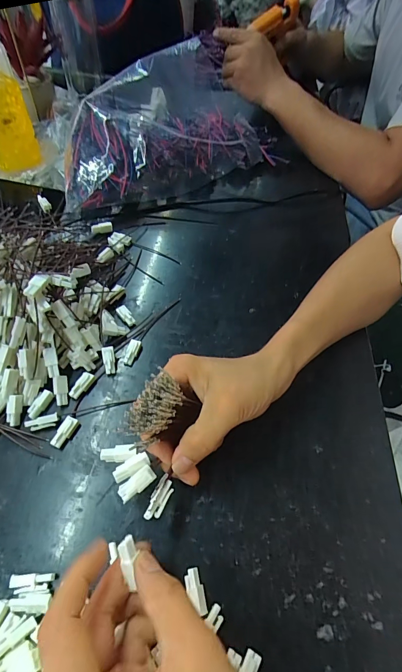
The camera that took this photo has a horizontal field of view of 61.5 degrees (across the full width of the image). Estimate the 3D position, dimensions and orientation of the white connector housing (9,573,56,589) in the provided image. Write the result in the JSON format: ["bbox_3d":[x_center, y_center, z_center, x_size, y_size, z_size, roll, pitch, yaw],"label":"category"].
[{"bbox_3d":[-0.109,0.158,0.219,0.027,0.009,0.007,0,55,-3],"label":"white connector housing"}]

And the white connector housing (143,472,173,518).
[{"bbox_3d":[-0.026,0.102,0.213,0.009,0.011,0.027,24,58,14],"label":"white connector housing"}]

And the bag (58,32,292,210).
[{"bbox_3d":[-0.065,-0.307,0.461,0.304,0.129,0.191,-28,61,-20],"label":"bag"}]

